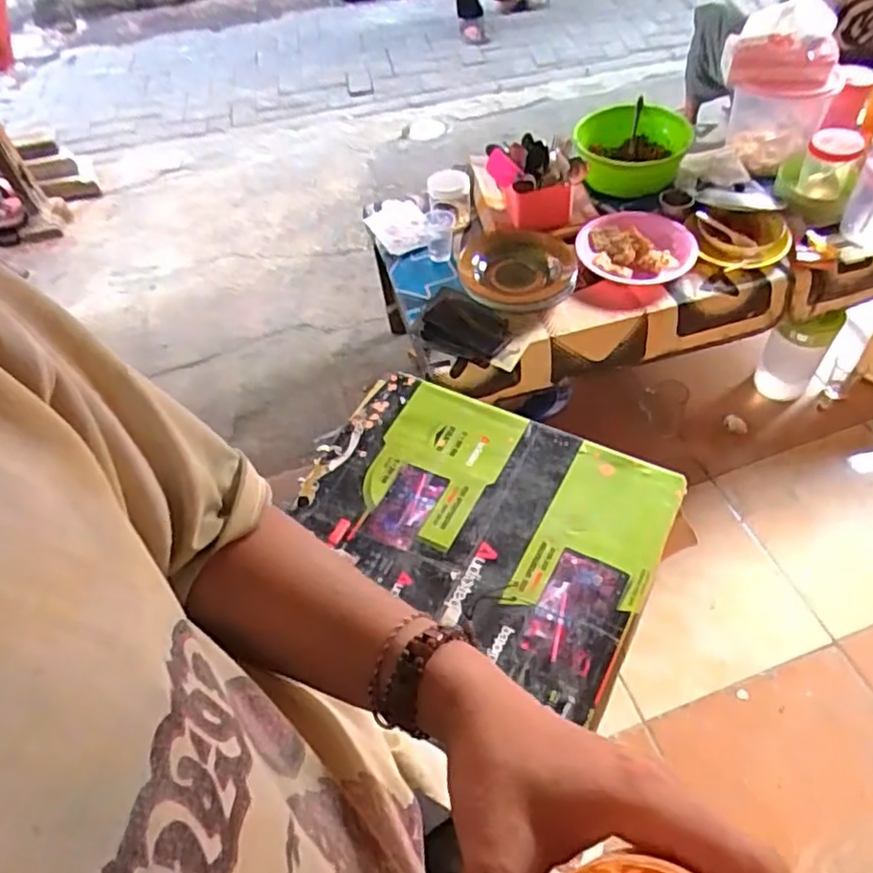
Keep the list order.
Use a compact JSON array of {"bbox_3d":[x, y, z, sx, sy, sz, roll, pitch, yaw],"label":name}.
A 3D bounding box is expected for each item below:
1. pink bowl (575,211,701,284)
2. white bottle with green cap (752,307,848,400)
[{"bbox_3d":[0.410,-0.393,1.332,0.224,0.052,0.207,-3,54,4],"label":"pink bowl"},{"bbox_3d":[0.811,-0.180,1.496,0.122,0.255,0.096,28,61,23],"label":"white bottle with green cap"}]

